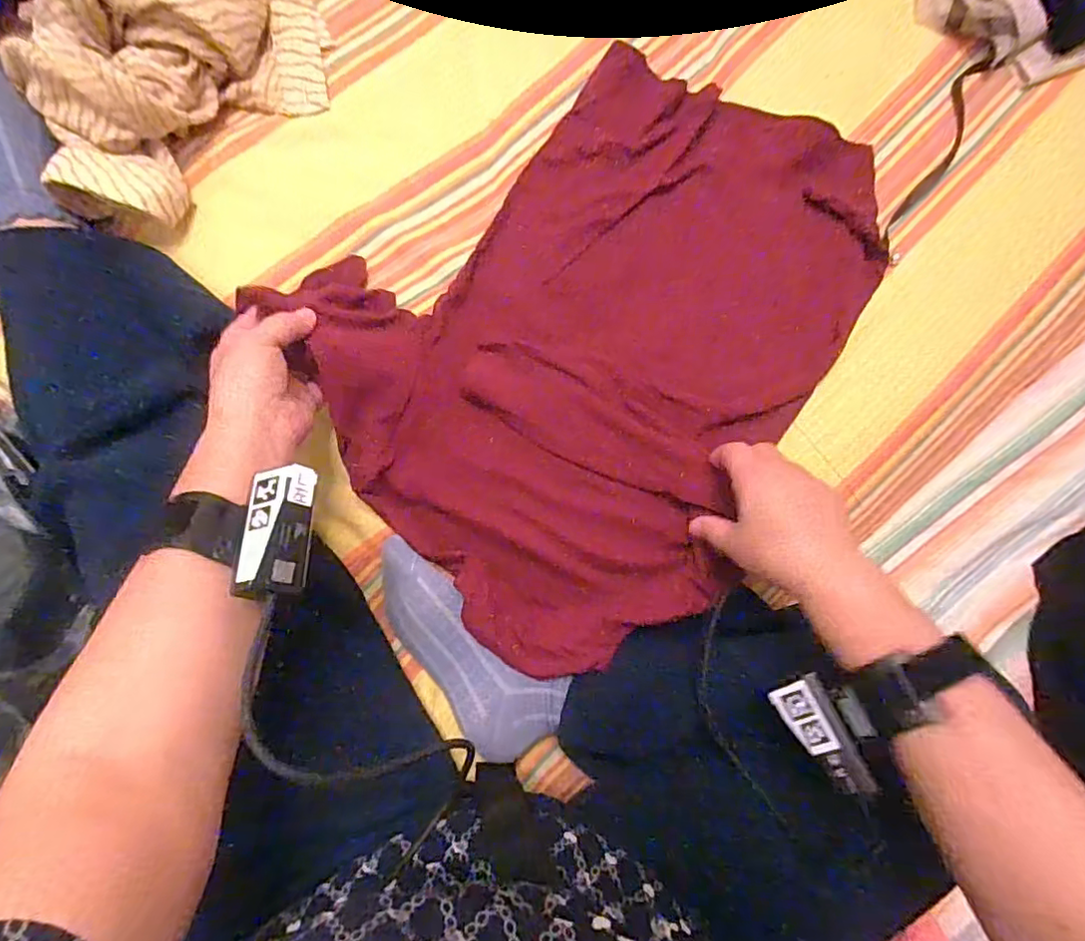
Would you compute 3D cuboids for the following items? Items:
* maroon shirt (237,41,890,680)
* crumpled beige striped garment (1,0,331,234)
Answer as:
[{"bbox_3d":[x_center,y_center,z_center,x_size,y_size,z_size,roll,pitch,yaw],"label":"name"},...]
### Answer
[{"bbox_3d":[0.074,-0.115,0.490,0.485,0.063,0.389,-38,83,-7],"label":"maroon shirt"},{"bbox_3d":[-0.310,-0.337,0.480,0.169,0.099,0.271,43,85,5],"label":"crumpled beige striped garment"}]

